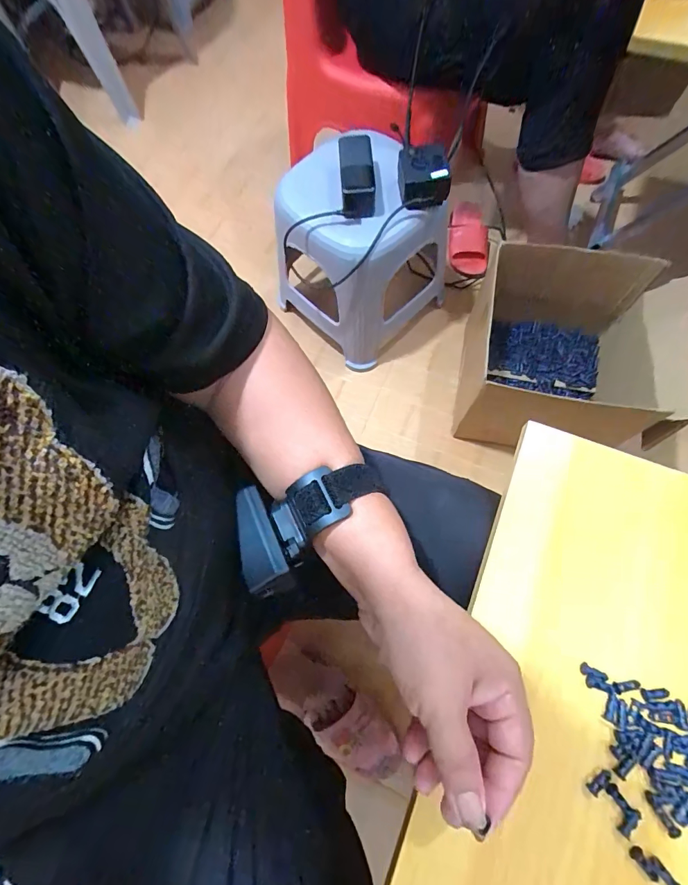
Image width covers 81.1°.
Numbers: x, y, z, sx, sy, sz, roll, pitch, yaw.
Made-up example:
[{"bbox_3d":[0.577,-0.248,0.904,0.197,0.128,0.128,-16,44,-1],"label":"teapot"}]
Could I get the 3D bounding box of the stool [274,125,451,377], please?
[{"bbox_3d":[0.031,-0.379,0.810,0.279,0.330,0.259,41,77,15],"label":"stool"}]

